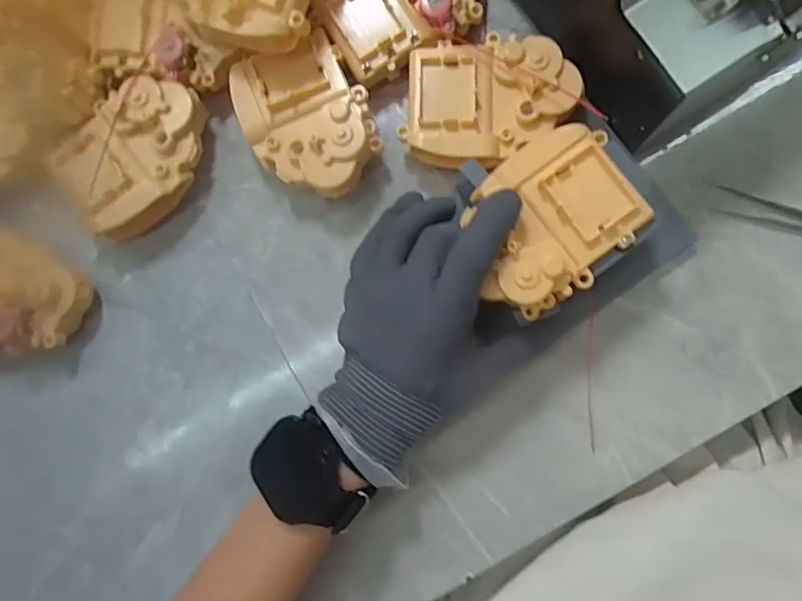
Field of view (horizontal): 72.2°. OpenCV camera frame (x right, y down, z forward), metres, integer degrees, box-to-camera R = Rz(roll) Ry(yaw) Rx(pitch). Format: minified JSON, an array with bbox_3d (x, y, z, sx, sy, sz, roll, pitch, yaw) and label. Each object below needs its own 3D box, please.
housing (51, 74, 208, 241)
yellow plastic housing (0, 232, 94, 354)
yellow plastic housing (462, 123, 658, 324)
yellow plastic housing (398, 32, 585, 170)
[{"bbox_3d":[-0.168,-0.090,0.345,0.075,0.037,0.105,33,89,7],"label":"housing"},{"bbox_3d":[-0.250,-0.006,0.347,0.103,0.029,0.071,0,86,5],"label":"yellow plastic housing"},{"bbox_3d":[0.076,-0.042,0.280,0.090,0.015,0.076,-31,84,2],"label":"yellow plastic housing"},{"bbox_3d":[0.050,-0.113,0.314,0.094,0.013,0.081,10,87,6],"label":"yellow plastic housing"}]

